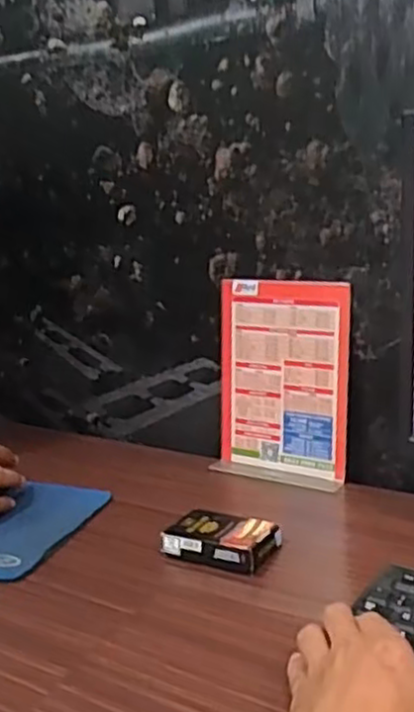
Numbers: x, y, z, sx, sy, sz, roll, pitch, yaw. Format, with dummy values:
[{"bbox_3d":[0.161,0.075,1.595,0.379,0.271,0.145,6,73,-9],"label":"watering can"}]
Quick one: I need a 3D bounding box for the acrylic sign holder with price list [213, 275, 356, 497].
[{"bbox_3d":[0.079,0.034,0.788,0.150,0.214,0.051,6,20,31],"label":"acrylic sign holder with price list"}]

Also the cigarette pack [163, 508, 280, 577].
[{"bbox_3d":[0.015,0.160,0.644,0.091,0.023,0.065,3,19,25],"label":"cigarette pack"}]

